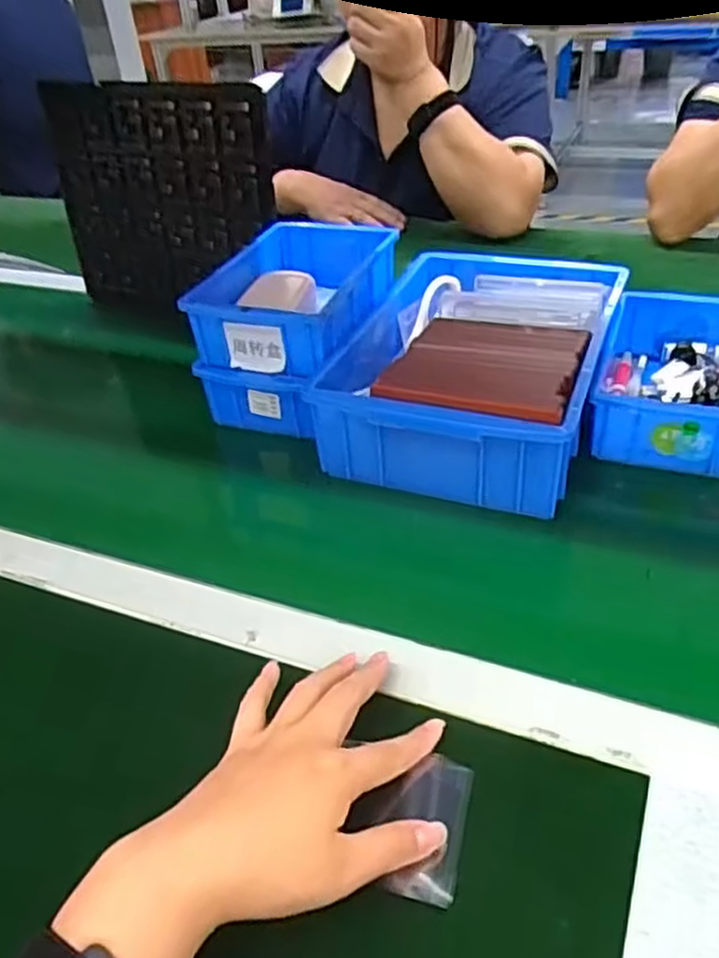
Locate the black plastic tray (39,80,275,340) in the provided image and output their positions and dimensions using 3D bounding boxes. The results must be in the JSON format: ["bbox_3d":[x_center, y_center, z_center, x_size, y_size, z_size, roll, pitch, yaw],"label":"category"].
[{"bbox_3d":[-0.225,-0.299,0.822,0.303,0.257,0.019,15,34,24],"label":"black plastic tray"}]

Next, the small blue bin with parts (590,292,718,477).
[{"bbox_3d":[0.280,-0.091,0.625,0.126,0.055,0.202,11,40,21],"label":"small blue bin with parts"}]

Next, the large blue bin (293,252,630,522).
[{"bbox_3d":[0.103,-0.108,0.648,0.214,0.079,0.294,11,41,21],"label":"large blue bin"}]

